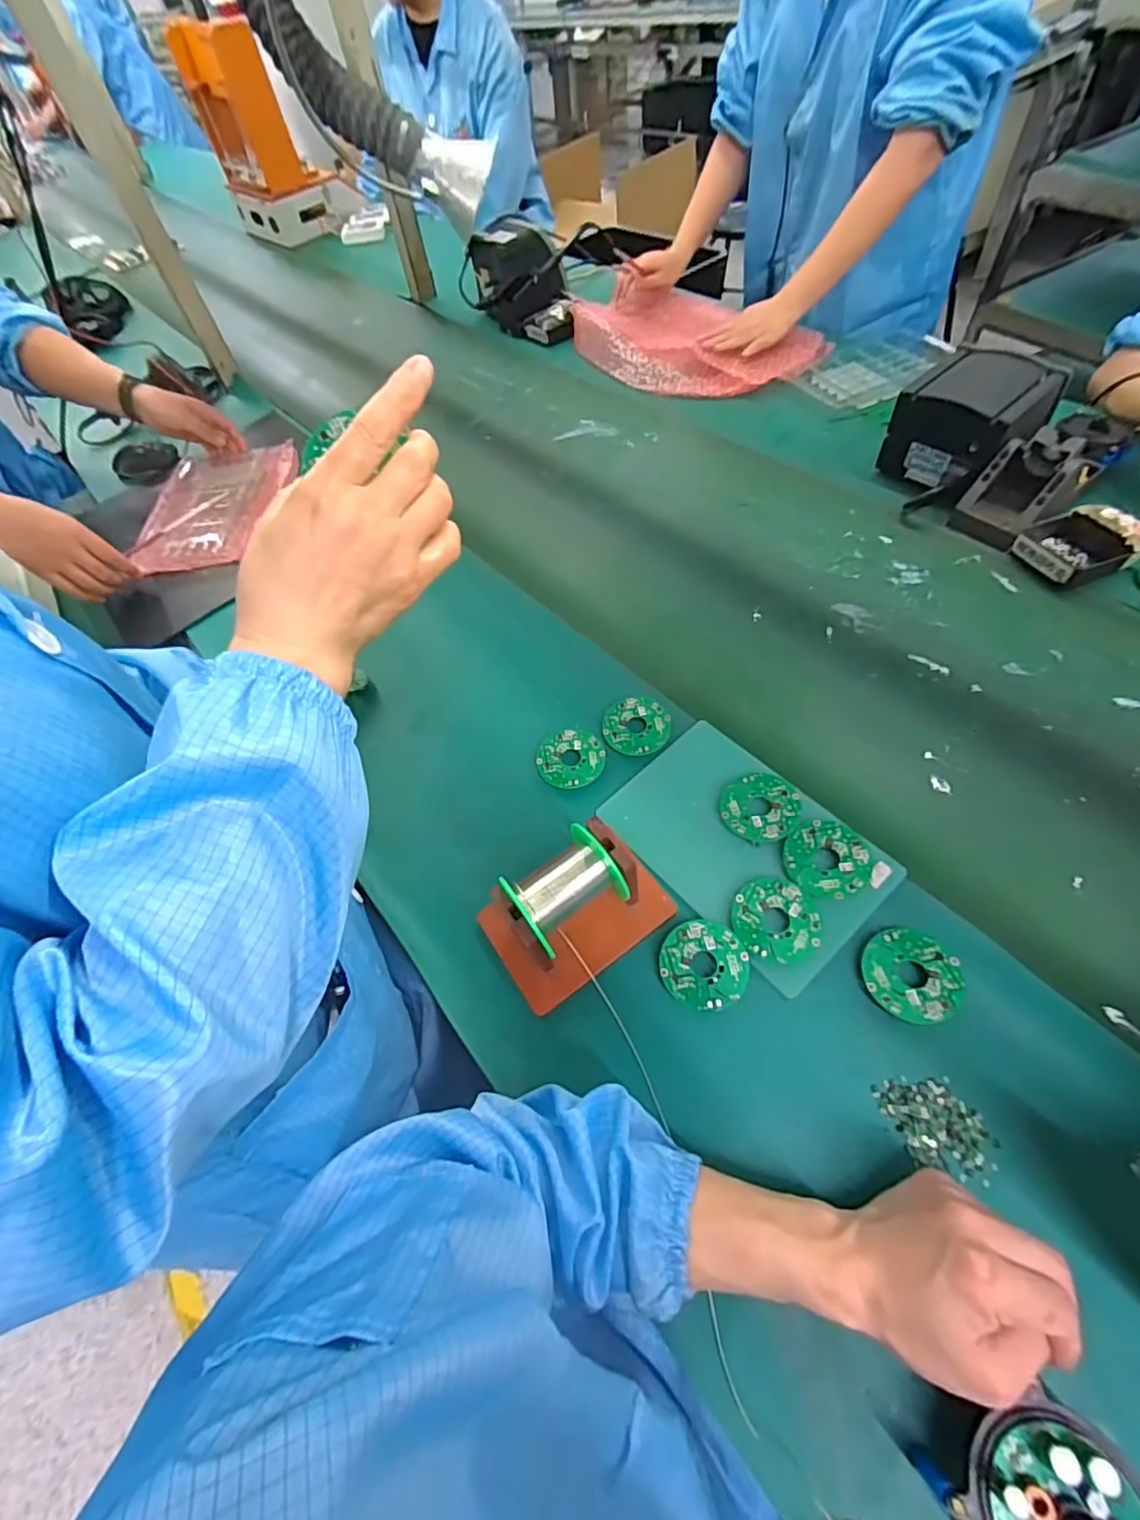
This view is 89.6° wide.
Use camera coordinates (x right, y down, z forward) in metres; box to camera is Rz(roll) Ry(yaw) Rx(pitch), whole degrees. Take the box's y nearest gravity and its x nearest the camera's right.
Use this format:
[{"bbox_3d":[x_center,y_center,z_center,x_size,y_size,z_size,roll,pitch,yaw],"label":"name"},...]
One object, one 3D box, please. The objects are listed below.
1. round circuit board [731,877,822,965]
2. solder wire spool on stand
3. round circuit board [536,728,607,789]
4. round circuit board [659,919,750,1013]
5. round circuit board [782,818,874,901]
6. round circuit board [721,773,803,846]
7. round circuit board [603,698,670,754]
[{"bbox_3d":[0.159,0.123,0.445,0.063,0.004,0.062,-5,62,10],"label":"round circuit board"},{"bbox_3d":[0.004,0.109,0.441,0.140,0.088,0.090,-32,59,-13],"label":"solder wire spool on stand"},{"bbox_3d":[0.001,-0.002,0.558,0.066,0.009,0.063,-3,58,5],"label":"round circuit board"},{"bbox_3d":[0.102,0.156,0.438,0.064,0.004,0.064,-4,64,9],"label":"round circuit board"},{"bbox_3d":[0.208,0.081,0.464,0.063,0.013,0.064,-3,58,5],"label":"round circuit board"},{"bbox_3d":[0.164,0.040,0.498,0.064,0.008,0.064,-6,53,8],"label":"round circuit board"},{"bbox_3d":[0.064,-0.035,0.563,0.065,0.009,0.061,14,61,16],"label":"round circuit board"}]

